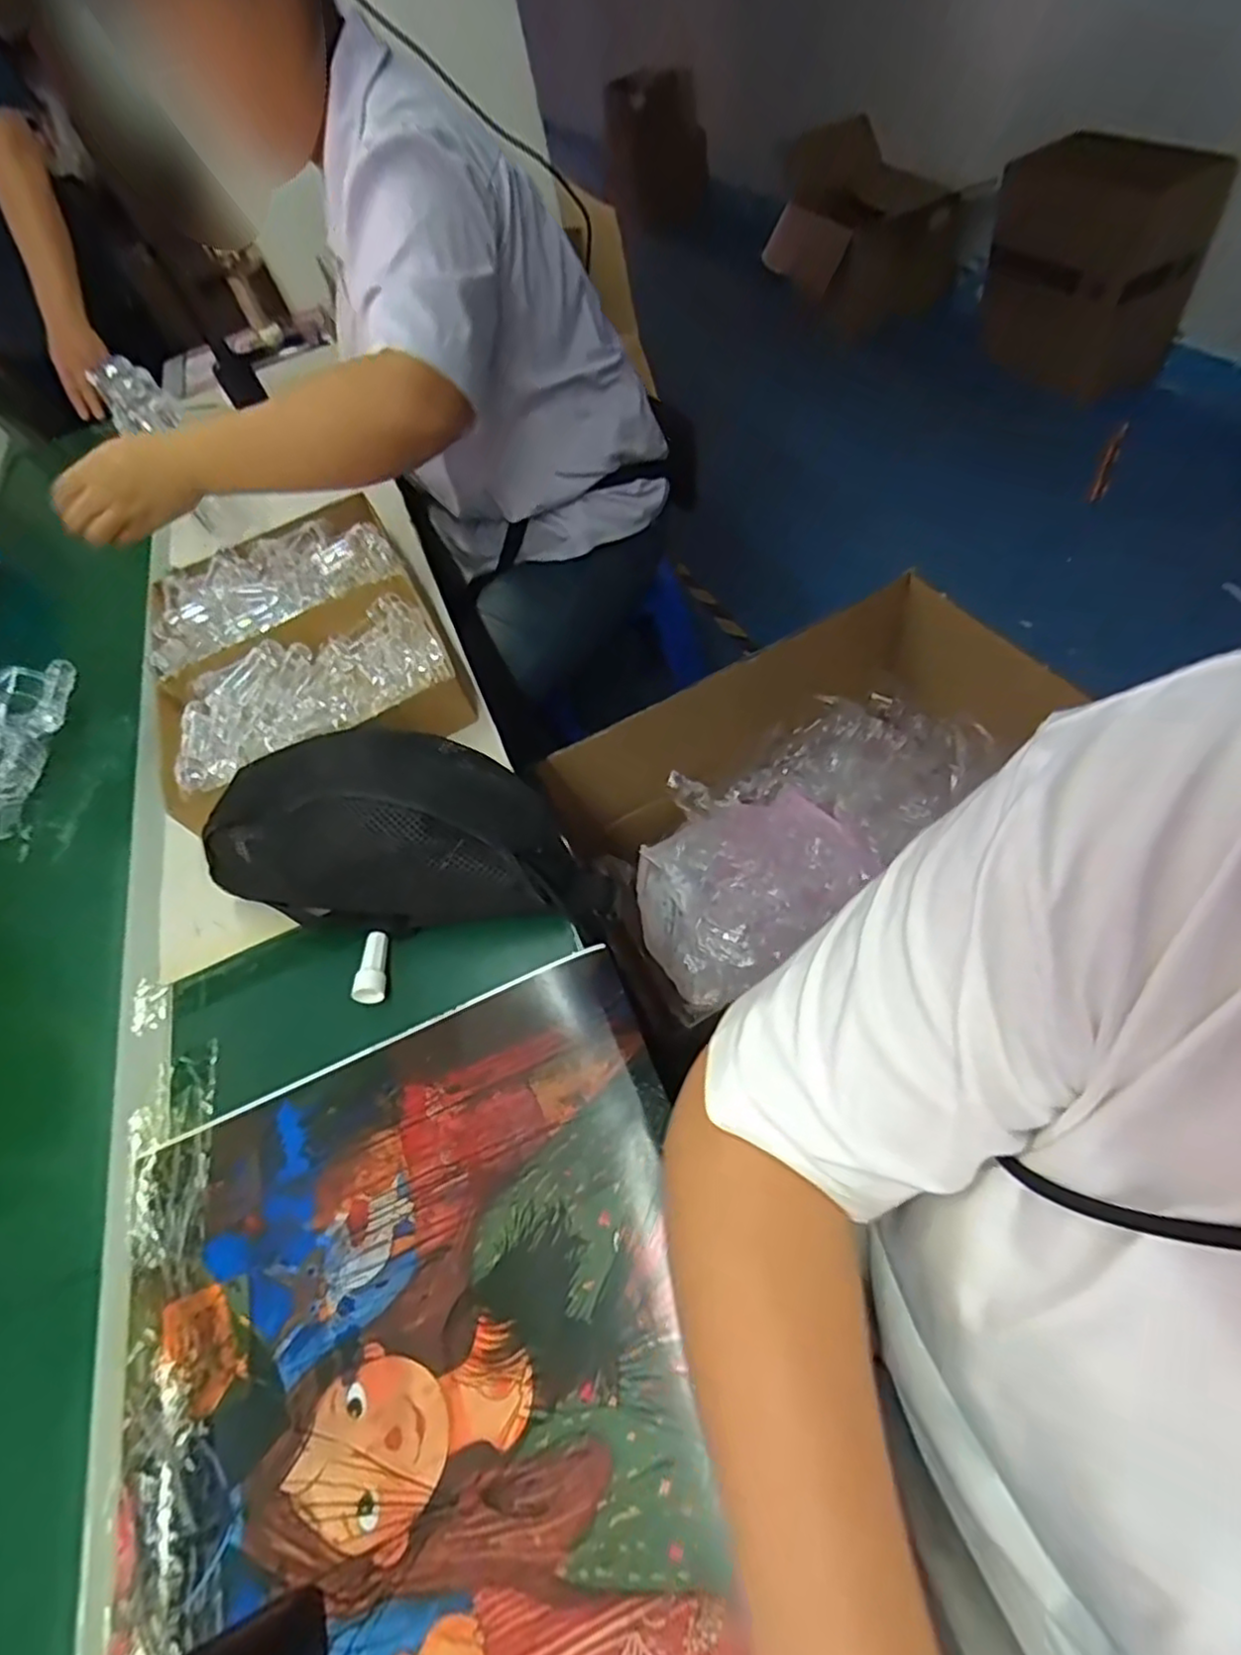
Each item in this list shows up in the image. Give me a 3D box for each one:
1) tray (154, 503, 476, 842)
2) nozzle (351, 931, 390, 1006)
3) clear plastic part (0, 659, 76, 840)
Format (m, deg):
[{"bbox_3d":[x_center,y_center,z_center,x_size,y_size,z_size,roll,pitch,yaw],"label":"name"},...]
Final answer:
[{"bbox_3d":[-0.328,-0.190,0.665,0.277,0.043,0.393,-24,58,-12],"label":"tray"},{"bbox_3d":[-0.173,0.097,0.481,0.020,0.016,0.051,-7,55,9],"label":"nozzle"},{"bbox_3d":[-0.604,-0.082,0.680,0.078,0.051,0.188,-16,54,3],"label":"clear plastic part"}]

